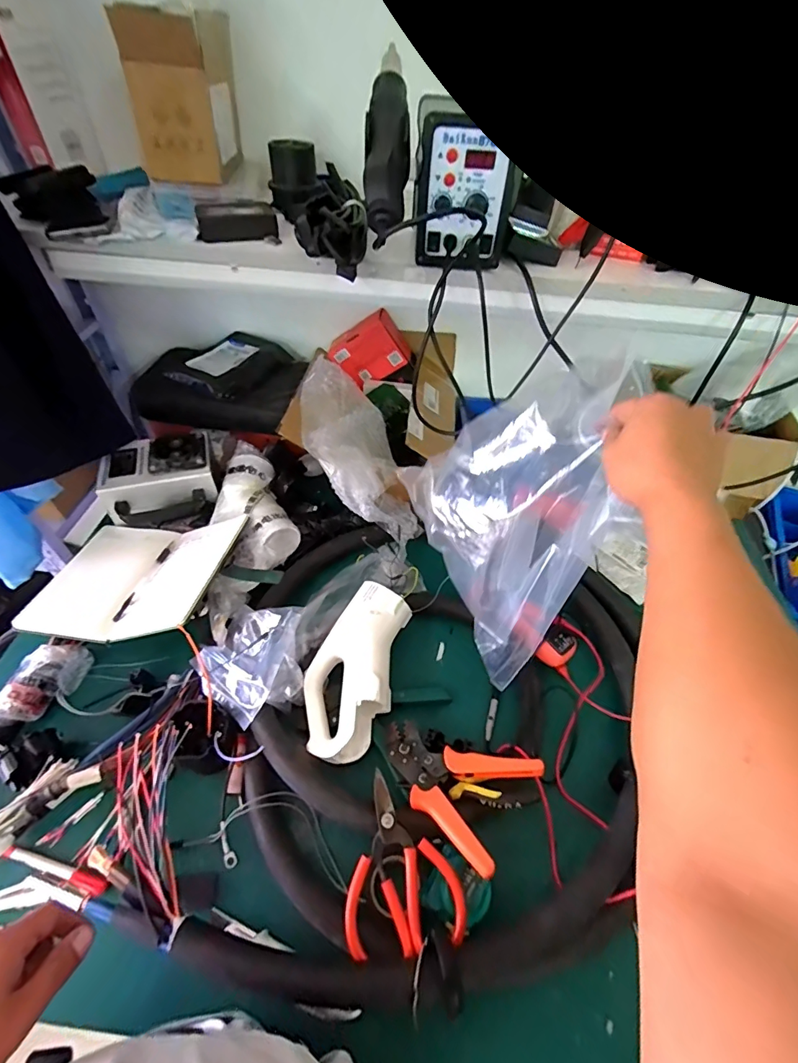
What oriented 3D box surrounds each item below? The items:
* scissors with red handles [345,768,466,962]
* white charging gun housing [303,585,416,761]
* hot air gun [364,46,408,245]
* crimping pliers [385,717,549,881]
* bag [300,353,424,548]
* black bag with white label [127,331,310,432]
[{"bbox_3d":[0.004,0.338,0.475,0.114,0.023,0.145,-1,49,-5],"label":"scissors with red handles"},{"bbox_3d":[-0.060,0.174,0.600,0.114,0.059,0.227,13,64,8],"label":"white charging gun housing"},{"bbox_3d":[-0.014,-0.418,0.485,0.047,0.036,0.262,2,74,-1],"label":"hot air gun"},{"bbox_3d":[0.057,0.276,0.531,0.171,0.033,0.128,30,53,21],"label":"crimping pliers"},{"bbox_3d":[-0.080,-0.141,0.771,0.139,0.111,0.348,-17,69,-18],"label":"bag"},{"bbox_3d":[-0.340,-0.287,0.884,0.305,0.074,0.248,1,48,-3],"label":"black bag with white label"}]

